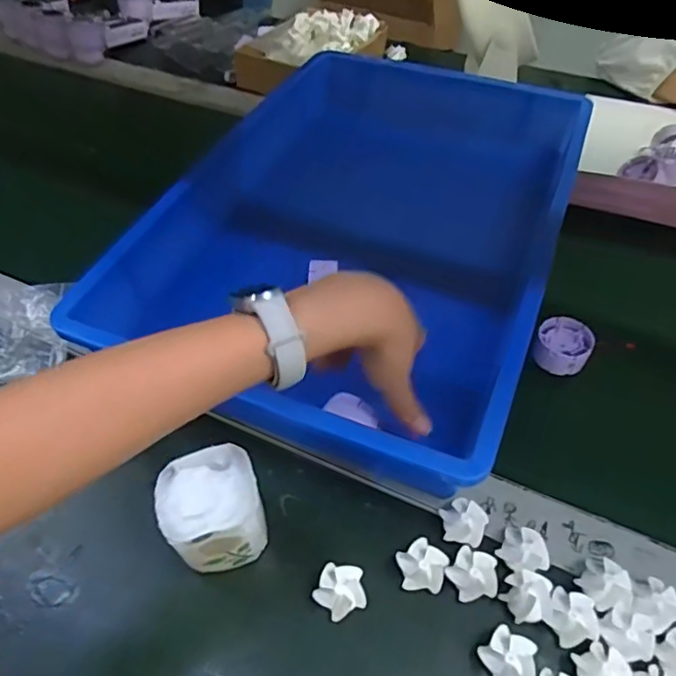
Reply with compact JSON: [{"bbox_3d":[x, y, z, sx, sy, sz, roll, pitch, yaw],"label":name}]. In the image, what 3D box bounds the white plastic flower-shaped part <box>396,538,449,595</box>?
[{"bbox_3d":[0.058,0.158,0.388,0.033,0.014,0.032,0,51,0],"label":"white plastic flower-shaped part"}]

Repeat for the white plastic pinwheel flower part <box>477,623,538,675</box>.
[{"bbox_3d":[0.109,0.201,0.351,0.034,0.016,0.034,0,51,0],"label":"white plastic pinwheel flower part"}]

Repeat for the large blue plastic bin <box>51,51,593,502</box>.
[{"bbox_3d":[0.034,-0.085,0.650,0.372,0.221,0.534,18,53,15],"label":"large blue plastic bin"}]

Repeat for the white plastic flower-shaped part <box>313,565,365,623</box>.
[{"bbox_3d":[0.001,0.171,0.380,0.034,0.015,0.032,0,51,0],"label":"white plastic flower-shaped part"}]

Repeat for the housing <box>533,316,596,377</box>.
[{"bbox_3d":[0.202,0.006,0.499,0.045,0.021,0.049,0,51,0],"label":"housing"}]

